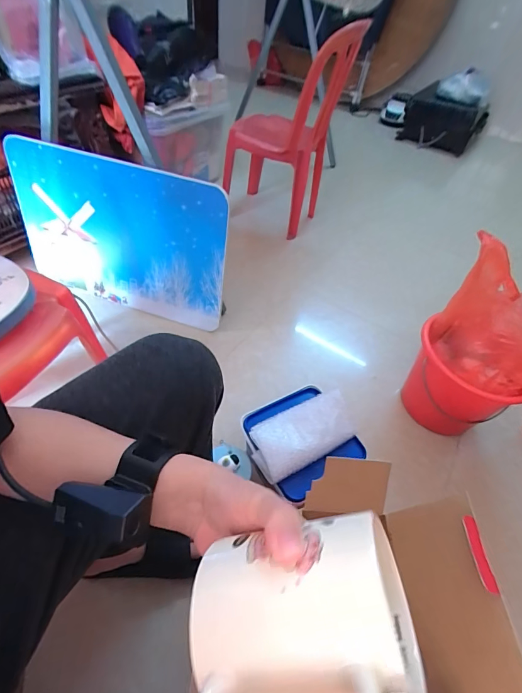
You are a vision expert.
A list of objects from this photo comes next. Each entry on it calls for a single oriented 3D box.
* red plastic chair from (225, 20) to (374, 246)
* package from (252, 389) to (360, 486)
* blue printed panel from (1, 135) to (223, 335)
[{"bbox_3d":[0.054,-0.754,1.260,0.424,0.613,0.362,14,49,6],"label":"red plastic chair"},{"bbox_3d":[0.078,0.158,0.650,0.198,0.043,0.105,-19,53,-22],"label":"package"},{"bbox_3d":[-0.348,-0.259,0.873,0.527,0.380,0.024,16,41,5],"label":"blue printed panel"}]

